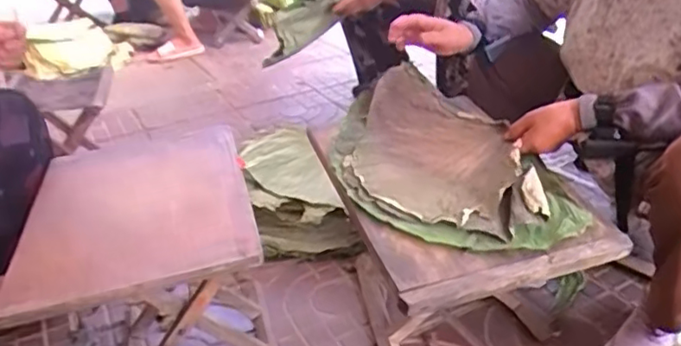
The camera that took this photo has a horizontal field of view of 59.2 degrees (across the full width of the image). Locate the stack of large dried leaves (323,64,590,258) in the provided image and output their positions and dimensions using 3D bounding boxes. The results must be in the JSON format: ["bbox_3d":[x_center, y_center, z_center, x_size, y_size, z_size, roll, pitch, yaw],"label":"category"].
[{"bbox_3d":[0.143,-0.033,0.928,0.285,0.098,0.432,-11,29,-9],"label":"stack of large dried leaves"}]

